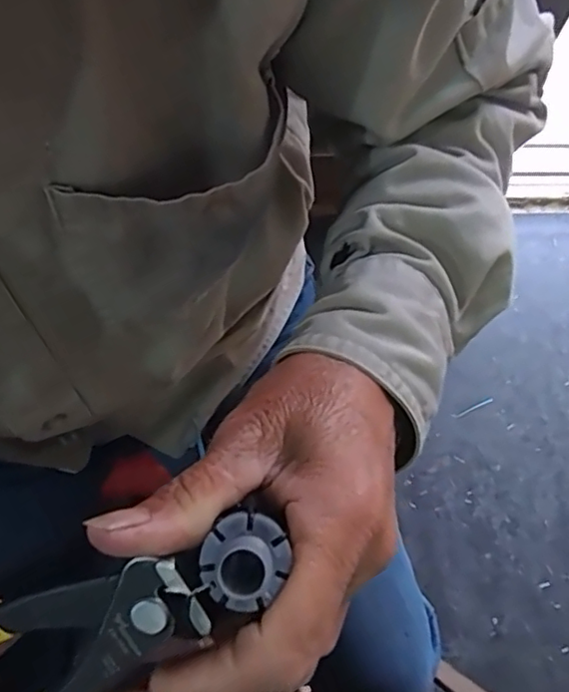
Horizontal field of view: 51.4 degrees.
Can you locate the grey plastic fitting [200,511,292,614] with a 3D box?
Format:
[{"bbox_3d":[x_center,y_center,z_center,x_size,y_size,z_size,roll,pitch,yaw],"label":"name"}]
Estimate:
[{"bbox_3d":[-0.010,0.055,0.152,0.022,0.014,0.024,1,72,-2],"label":"grey plastic fitting"}]

